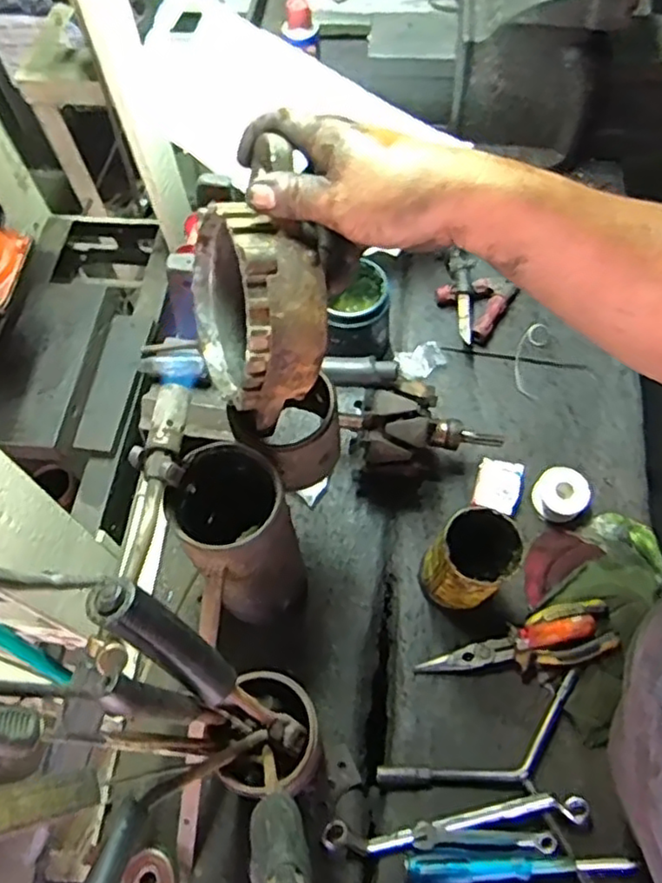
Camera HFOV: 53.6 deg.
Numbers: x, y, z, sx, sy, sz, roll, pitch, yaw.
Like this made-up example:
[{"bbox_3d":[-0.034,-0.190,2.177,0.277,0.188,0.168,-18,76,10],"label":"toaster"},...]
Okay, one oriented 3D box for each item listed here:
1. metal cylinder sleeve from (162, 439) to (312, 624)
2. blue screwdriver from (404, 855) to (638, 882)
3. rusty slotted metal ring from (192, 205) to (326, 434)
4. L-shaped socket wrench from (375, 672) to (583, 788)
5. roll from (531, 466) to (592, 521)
[{"bbox_3d":[-0.074,0.090,0.575,0.083,0.214,0.090,-1,62,3],"label":"metal cylinder sleeve"},{"bbox_3d":[0.157,0.358,0.543,0.189,0.019,0.023,-1,62,3],"label":"blue screwdriver"},{"bbox_3d":[-0.056,-0.086,0.481,0.063,0.158,0.144,-12,22,-19],"label":"rusty slotted metal ring"},{"bbox_3d":[0.149,0.285,0.600,0.209,0.024,0.060,-23,63,-8],"label":"L-shaped socket wrench"},{"bbox_3d":[0.249,0.058,0.710,0.051,0.032,0.054,-1,62,3],"label":"roll"}]

